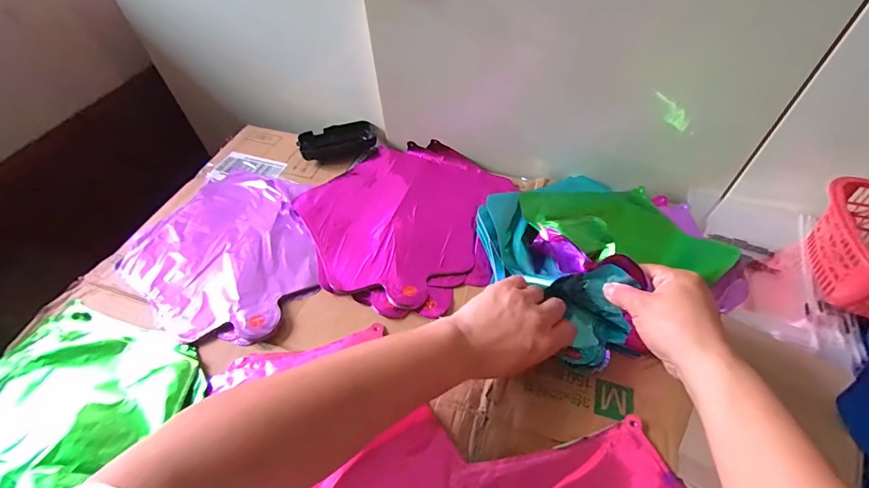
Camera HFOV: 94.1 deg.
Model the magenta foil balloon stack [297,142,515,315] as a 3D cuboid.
[{"bbox_3d":[-0.040,-0.042,0.505,0.243,0.007,0.257,20,55,17],"label":"magenta foil balloon stack"}]

